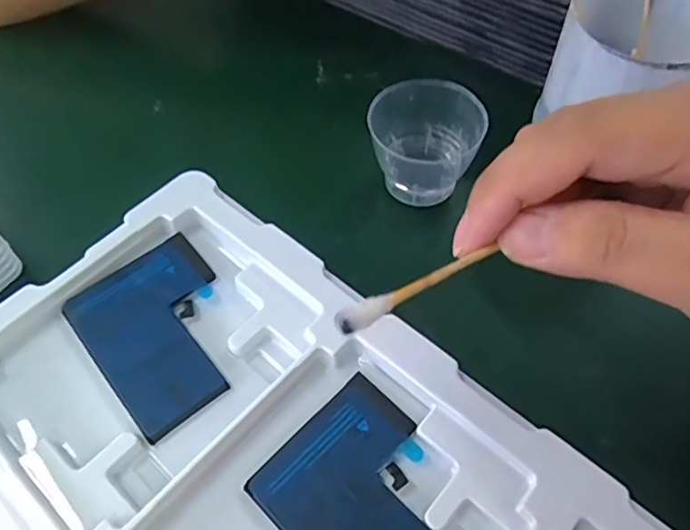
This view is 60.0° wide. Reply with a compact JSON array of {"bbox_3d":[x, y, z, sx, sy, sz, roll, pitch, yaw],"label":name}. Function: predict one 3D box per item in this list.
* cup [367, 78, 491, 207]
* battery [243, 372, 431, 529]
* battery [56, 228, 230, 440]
[{"bbox_3d":[0.046,-0.078,0.357,0.057,0.050,0.066,-18,58,-11],"label":"cup"},{"bbox_3d":[0.012,0.081,0.205,0.075,0.005,0.058,39,64,23],"label":"battery"},{"bbox_3d":[-0.074,0.025,0.247,0.059,0.004,0.078,-35,63,-21],"label":"battery"}]

